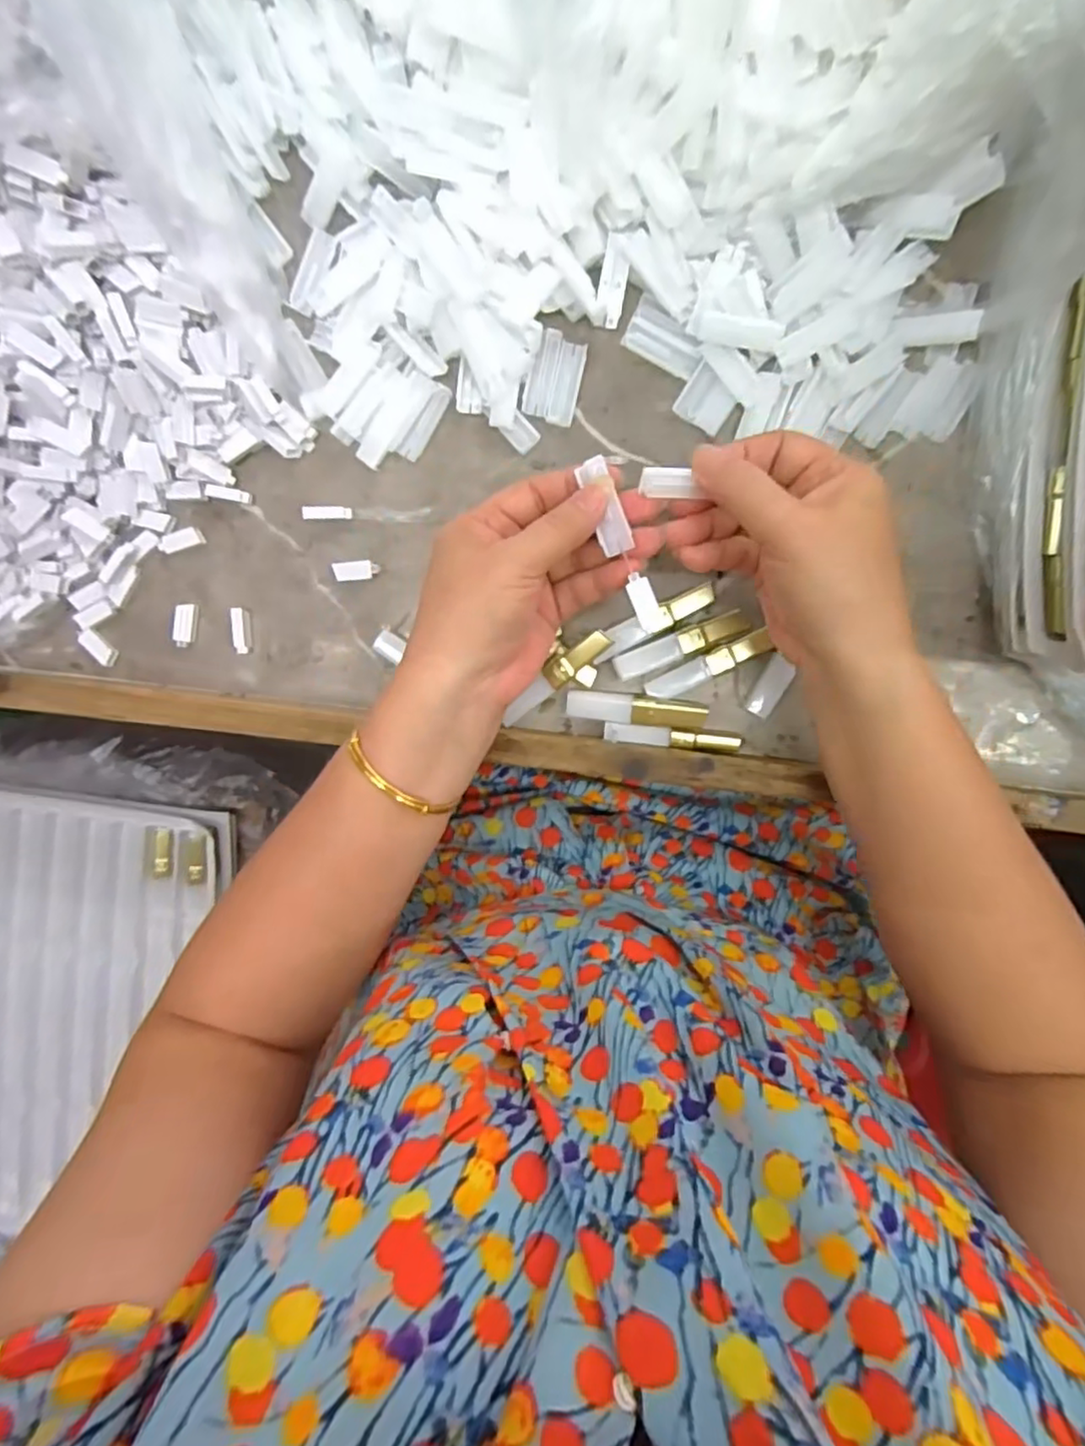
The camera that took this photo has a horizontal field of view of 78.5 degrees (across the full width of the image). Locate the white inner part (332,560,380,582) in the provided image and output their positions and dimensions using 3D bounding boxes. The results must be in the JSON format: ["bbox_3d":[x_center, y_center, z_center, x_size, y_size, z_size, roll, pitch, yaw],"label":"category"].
[{"bbox_3d":[-0.104,-0.085,0.372,0.025,0.005,0.010,-4,97,3],"label":"white inner part"}]

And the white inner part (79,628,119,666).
[{"bbox_3d":[-0.257,-0.043,0.384,0.023,0.006,0.009,44,97,-3],"label":"white inner part"}]

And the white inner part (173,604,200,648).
[{"bbox_3d":[-0.205,-0.056,0.381,0.012,0.006,0.025,14,98,1],"label":"white inner part"}]

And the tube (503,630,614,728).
[{"bbox_3d":[0.005,-0.024,0.356,0.072,0.009,0.013,-39,94,7],"label":"tube"}]

